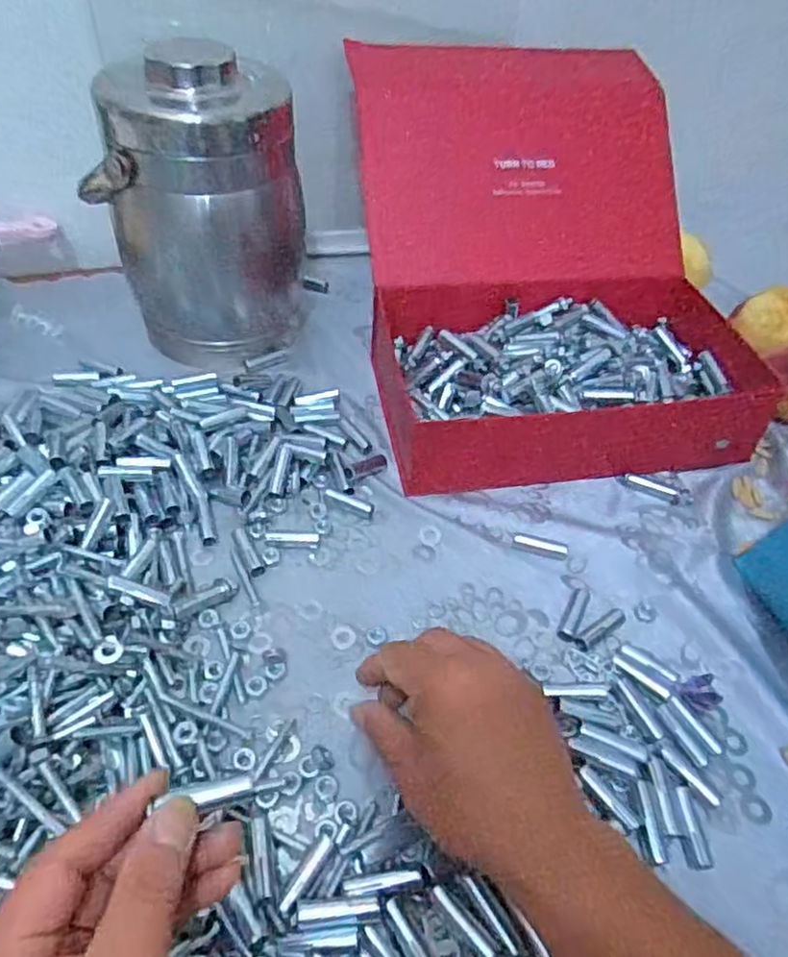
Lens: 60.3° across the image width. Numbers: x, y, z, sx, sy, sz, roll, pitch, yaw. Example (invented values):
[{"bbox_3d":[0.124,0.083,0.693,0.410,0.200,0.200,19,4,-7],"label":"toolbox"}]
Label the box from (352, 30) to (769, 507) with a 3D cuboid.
[{"bbox_3d":[0.135,-0.185,0.587,0.298,0.210,0.323,-5,47,-11],"label":"box"}]

